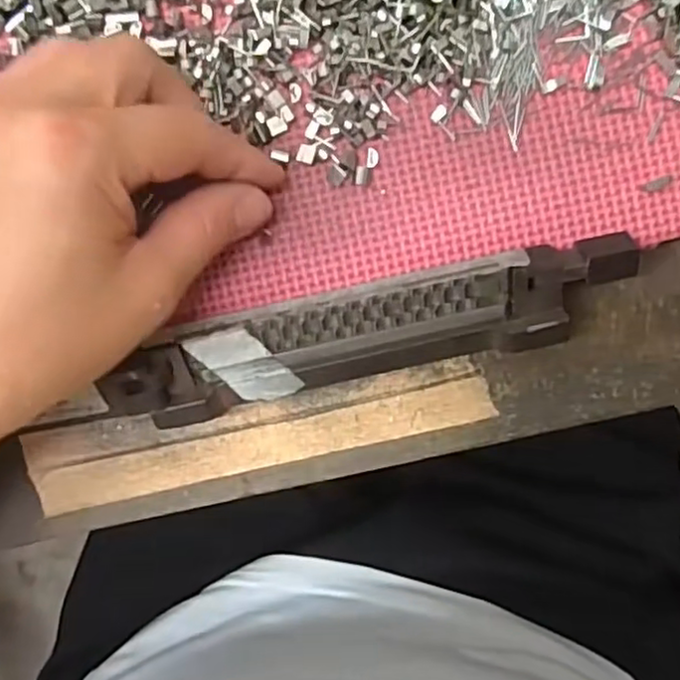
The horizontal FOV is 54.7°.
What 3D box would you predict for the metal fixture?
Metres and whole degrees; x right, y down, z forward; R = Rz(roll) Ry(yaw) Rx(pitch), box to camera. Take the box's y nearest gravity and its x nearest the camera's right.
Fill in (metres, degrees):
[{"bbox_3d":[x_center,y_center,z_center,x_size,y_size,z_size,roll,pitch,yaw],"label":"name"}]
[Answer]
[{"bbox_3d":[0.003,0.000,0.236,0.199,0.029,0.031,-13,90,1],"label":"metal fixture"}]

